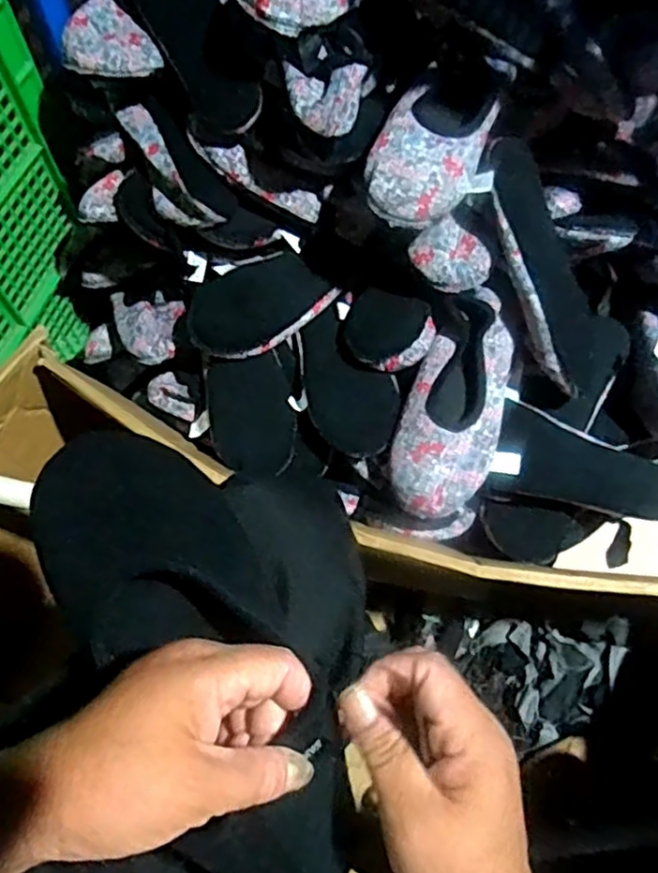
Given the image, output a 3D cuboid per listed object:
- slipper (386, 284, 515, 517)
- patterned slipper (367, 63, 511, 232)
[{"bbox_3d":[0.127,-0.033,0.654,0.093,0.054,0.217,19,68,8],"label":"slipper"},{"bbox_3d":[0.103,-0.291,0.647,0.096,0.042,0.205,22,68,10],"label":"patterned slipper"}]

